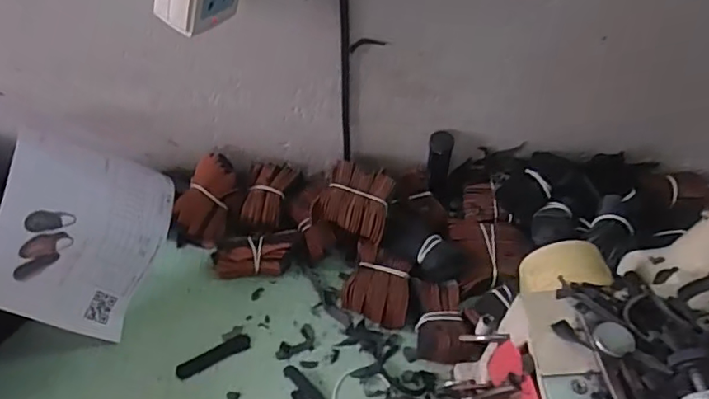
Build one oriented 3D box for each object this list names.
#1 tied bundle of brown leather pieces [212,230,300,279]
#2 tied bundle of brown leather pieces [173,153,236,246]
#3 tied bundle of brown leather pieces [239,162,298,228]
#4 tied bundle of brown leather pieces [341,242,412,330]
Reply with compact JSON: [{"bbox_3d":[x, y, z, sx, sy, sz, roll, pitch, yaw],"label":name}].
[{"bbox_3d":[-0.095,0.054,0.558,0.079,0.032,0.035,-1,52,-6],"label":"tied bundle of brown leather pieces"},{"bbox_3d":[-0.145,0.001,0.572,0.051,0.034,0.087,26,82,-13],"label":"tied bundle of brown leather pieces"},{"bbox_3d":[-0.086,-0.007,0.581,0.043,0.022,0.077,8,55,2],"label":"tied bundle of brown leather pieces"},{"bbox_3d":[0.024,0.083,0.542,0.061,0.033,0.063,18,53,9],"label":"tied bundle of brown leather pieces"}]

